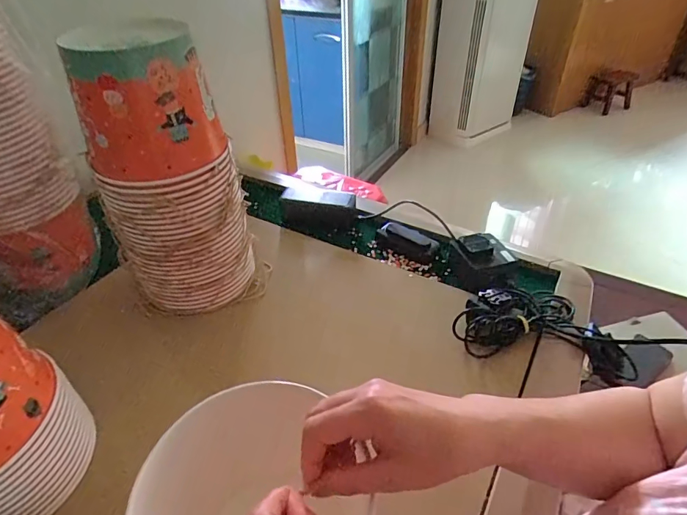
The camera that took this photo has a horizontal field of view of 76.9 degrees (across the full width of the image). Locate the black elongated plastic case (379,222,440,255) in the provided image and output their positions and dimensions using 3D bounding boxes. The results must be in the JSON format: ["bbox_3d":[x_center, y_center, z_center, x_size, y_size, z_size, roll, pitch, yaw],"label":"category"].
[{"bbox_3d":[0.109,-0.032,0.706,0.099,0.022,0.048,20,44,25],"label":"black elongated plastic case"}]

